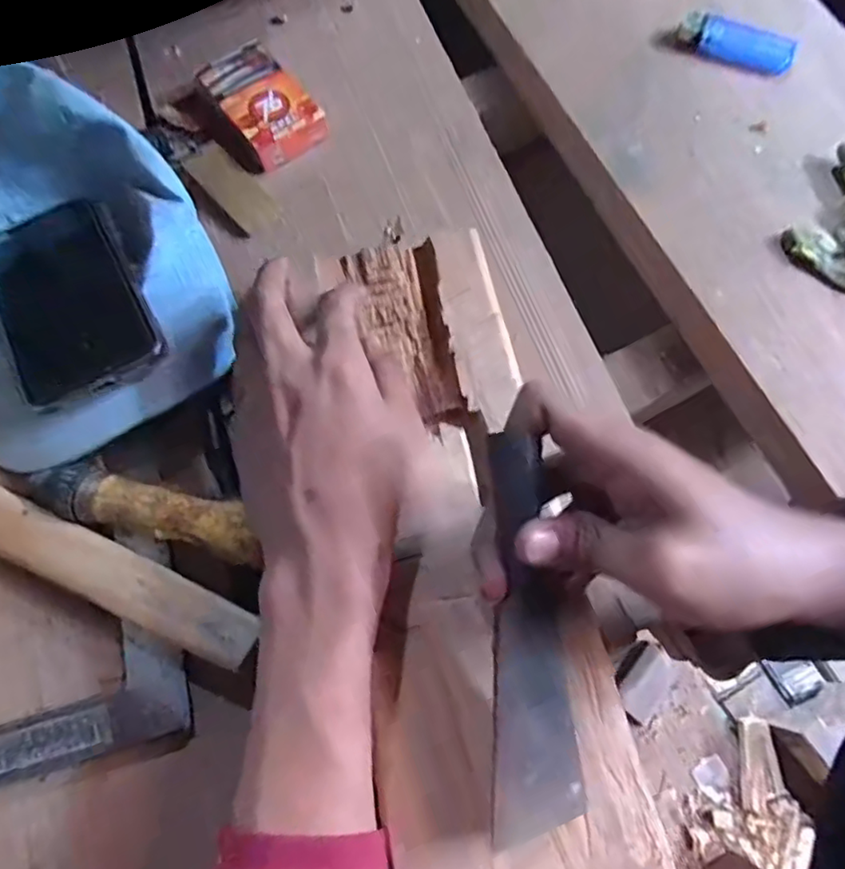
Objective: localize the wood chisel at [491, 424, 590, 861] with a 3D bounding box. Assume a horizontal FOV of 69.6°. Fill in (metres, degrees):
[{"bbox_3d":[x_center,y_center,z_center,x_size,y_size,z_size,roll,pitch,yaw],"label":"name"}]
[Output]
[{"bbox_3d":[0.044,0.083,0.250,0.037,0.015,0.166,-5,94,-2],"label":"wood chisel"}]

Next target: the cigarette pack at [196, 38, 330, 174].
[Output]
[{"bbox_3d":[-0.111,-0.219,0.407,0.063,0.018,0.087,-34,74,-11],"label":"cigarette pack"}]

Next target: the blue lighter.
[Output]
[{"bbox_3d":[0.223,-0.280,0.431,0.079,0.013,0.027,25,73,8],"label":"blue lighter"}]

